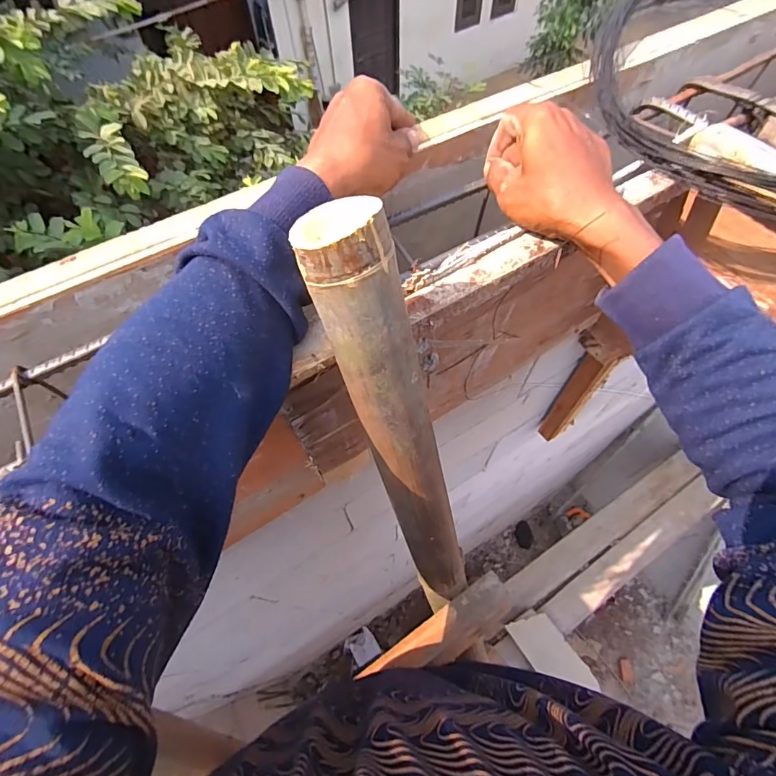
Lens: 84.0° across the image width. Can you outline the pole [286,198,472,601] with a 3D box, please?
[{"bbox_3d":[0.019,0.074,0.370,0.053,0.453,0.043,-28,43,-13],"label":"pole"}]

